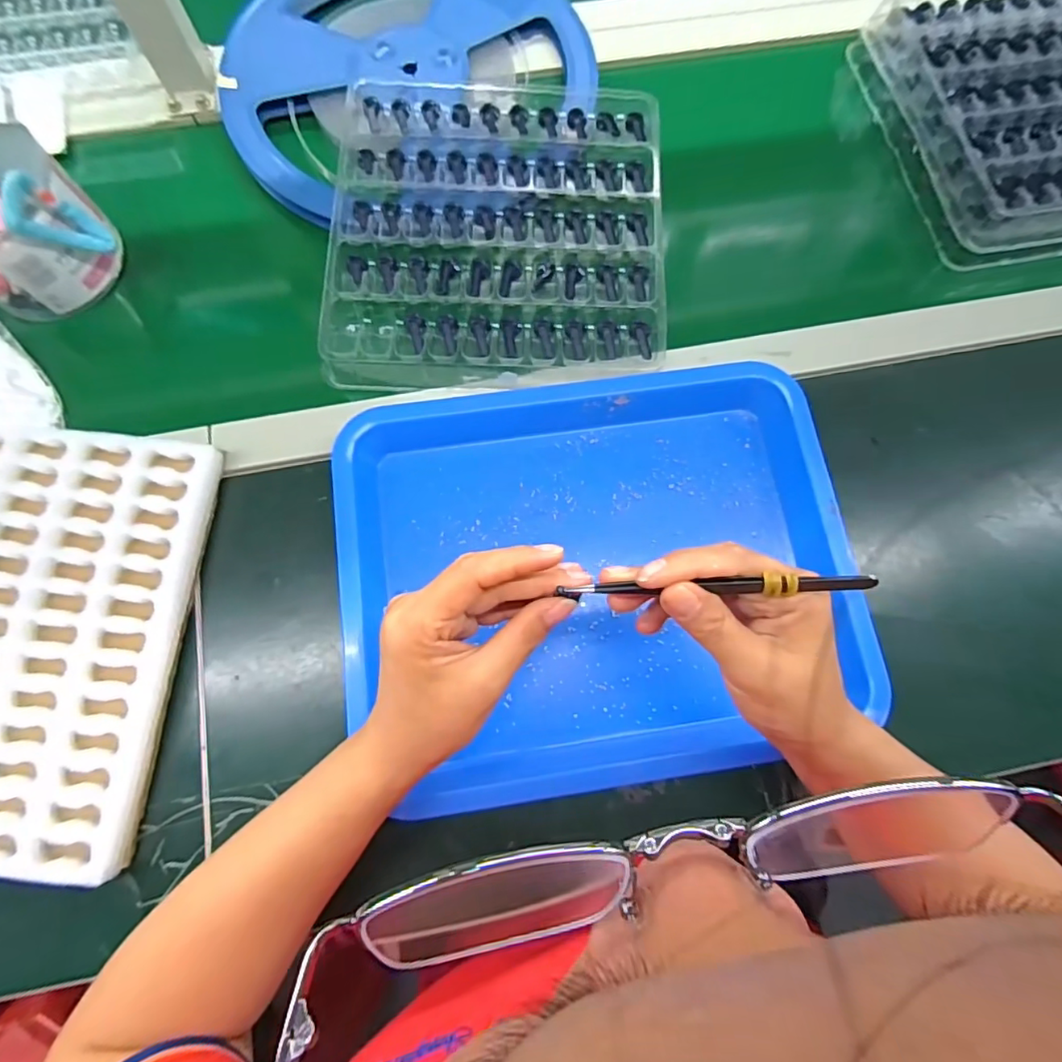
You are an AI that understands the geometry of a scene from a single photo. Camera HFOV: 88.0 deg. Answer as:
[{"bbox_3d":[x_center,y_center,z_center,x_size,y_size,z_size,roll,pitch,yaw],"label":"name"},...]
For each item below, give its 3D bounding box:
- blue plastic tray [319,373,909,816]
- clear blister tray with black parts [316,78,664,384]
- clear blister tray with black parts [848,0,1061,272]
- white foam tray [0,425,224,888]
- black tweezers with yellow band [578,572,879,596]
[{"bbox_3d":[0.044,0.026,0.370,0.327,0.031,0.271,-7,77,-3],"label":"blue plastic tray"},{"bbox_3d":[-0.026,-0.241,0.436,0.251,0.024,0.267,1,77,-1],"label":"clear blister tray with black parts"},{"bbox_3d":[0.451,-0.377,0.478,0.263,0.050,0.272,-13,77,-4],"label":"clear blister tray with black parts"},{"bbox_3d":[-0.323,0.064,0.358,0.184,0.027,0.268,6,77,0],"label":"white foam tray"},{"bbox_3d":[0.085,0.024,0.245,0.124,0.011,0.006,-3,77,10],"label":"black tweezers with yellow band"}]

